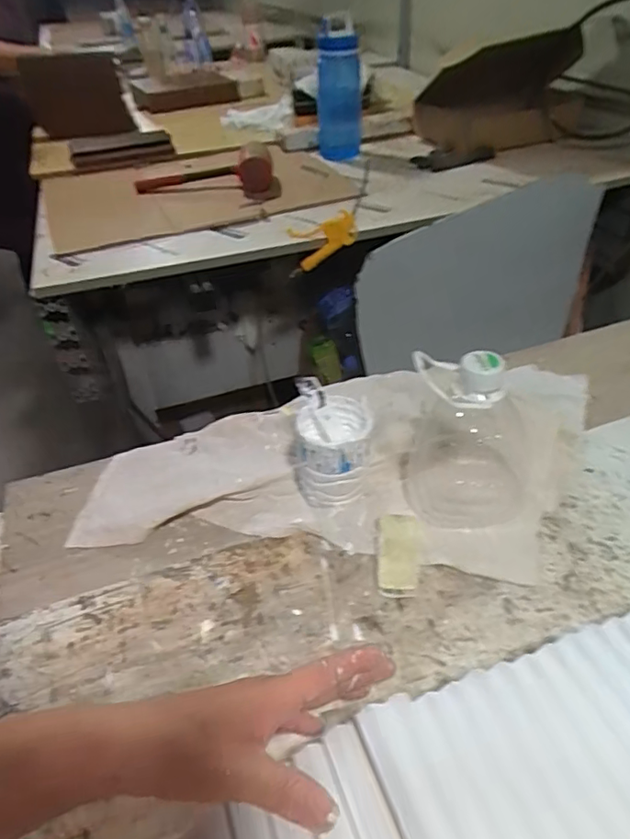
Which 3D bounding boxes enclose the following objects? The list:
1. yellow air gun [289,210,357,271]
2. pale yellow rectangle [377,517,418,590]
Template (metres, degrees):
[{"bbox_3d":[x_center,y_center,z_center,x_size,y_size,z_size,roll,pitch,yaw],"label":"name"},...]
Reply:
[{"bbox_3d":[0.012,-0.328,1.030,0.145,0.100,0.033,5,42,10],"label":"yellow air gun"},{"bbox_3d":[0.068,0.110,0.455,0.032,0.019,0.068,2,41,6],"label":"pale yellow rectangle"}]

